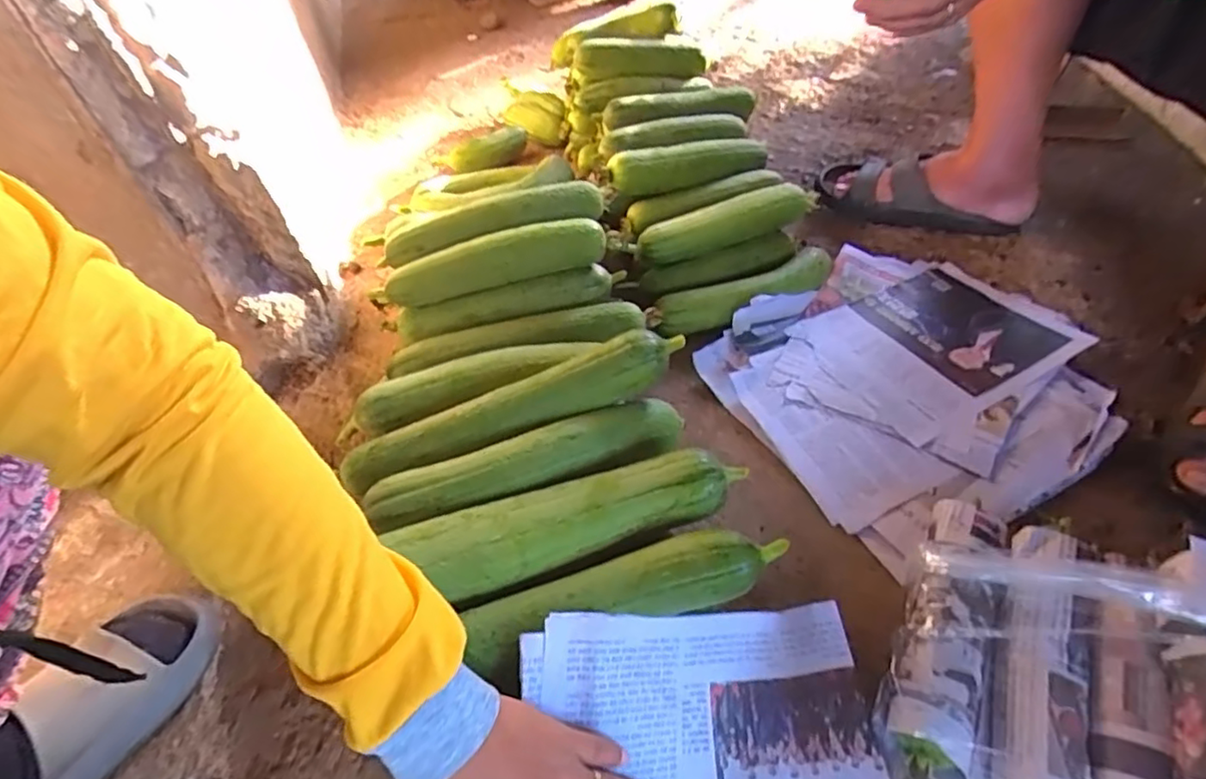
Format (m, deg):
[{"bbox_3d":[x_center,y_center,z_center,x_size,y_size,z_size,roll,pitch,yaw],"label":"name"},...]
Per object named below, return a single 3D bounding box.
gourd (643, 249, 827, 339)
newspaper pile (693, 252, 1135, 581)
[{"bbox_3d":[0.165,-0.114,0.716,0.254,0.046,0.059,-26,51,-14],"label":"gourd"},{"bbox_3d":[0.332,-0.026,0.650,0.380,0.034,0.329,-25,52,-17],"label":"newspaper pile"}]

